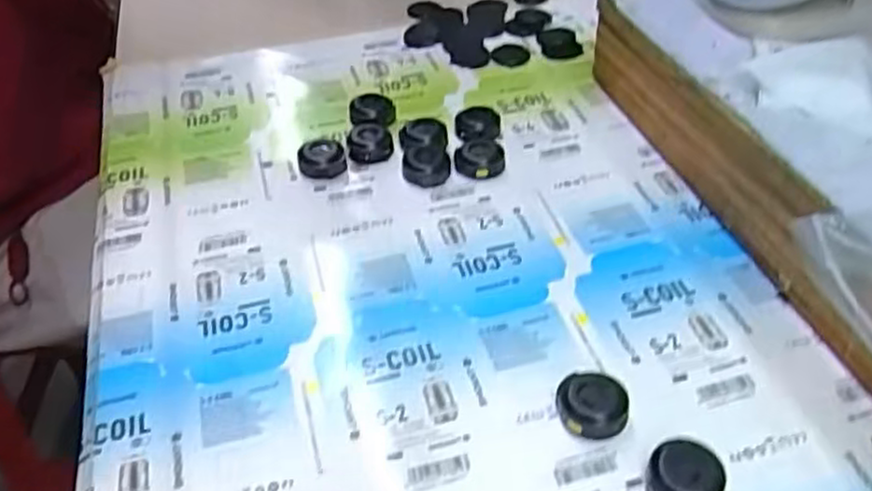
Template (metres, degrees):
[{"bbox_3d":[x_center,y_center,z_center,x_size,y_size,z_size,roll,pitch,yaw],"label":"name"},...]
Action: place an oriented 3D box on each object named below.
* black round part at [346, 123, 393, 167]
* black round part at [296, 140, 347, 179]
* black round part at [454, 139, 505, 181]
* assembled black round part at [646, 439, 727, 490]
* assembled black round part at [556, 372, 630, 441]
[{"bbox_3d":[-0.042,-0.066,0.482,0.028,0.012,0.031,-8,43,-4],"label":"black round part"},{"bbox_3d":[-0.071,-0.054,0.470,0.029,0.012,0.028,-2,43,2],"label":"black round part"},{"bbox_3d":[0.027,-0.054,0.469,0.031,0.009,0.033,-2,43,2],"label":"black round part"},{"bbox_3d":[0.101,0.094,0.302,0.027,0.013,0.028,-2,43,2],"label":"assembled black round part"},{"bbox_3d":[0.068,0.070,0.330,0.030,0.012,0.025,21,48,24],"label":"assembled black round part"}]

